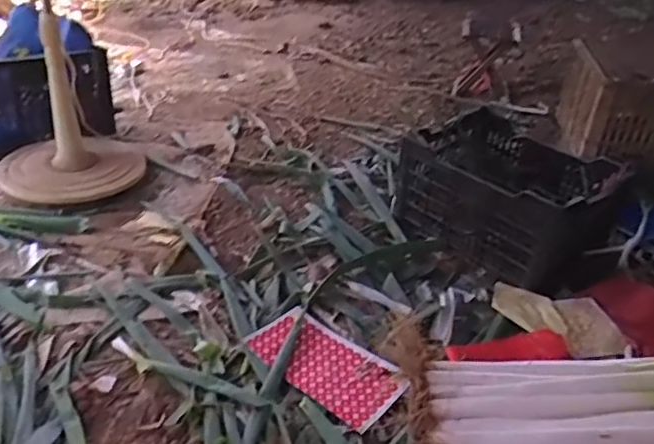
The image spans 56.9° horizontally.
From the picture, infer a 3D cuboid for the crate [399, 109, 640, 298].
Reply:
[{"bbox_3d":[0.489,-0.065,1.581,0.394,0.261,0.482,-25,43,-35],"label":"crate"}]

